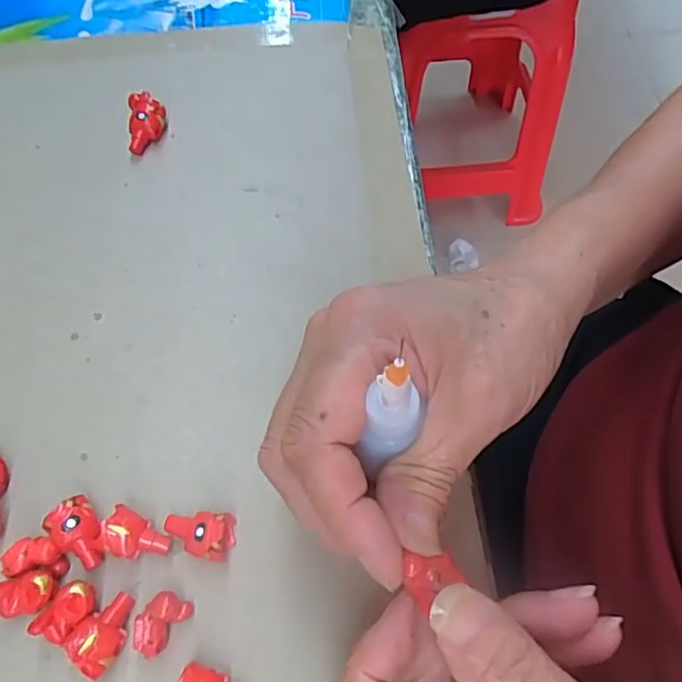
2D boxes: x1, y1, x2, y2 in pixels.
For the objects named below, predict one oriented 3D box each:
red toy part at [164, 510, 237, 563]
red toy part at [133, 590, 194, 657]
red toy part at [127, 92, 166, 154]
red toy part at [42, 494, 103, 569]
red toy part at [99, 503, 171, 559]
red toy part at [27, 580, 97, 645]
[{"bbox_3d":[-0.052,0.071,0.215,0.029,0.013,0.017,7,63,3],"label":"red toy part"},{"bbox_3d":[-0.063,0.098,0.203,0.014,0.012,0.019,23,65,11],"label":"red toy part"},{"bbox_3d":[-0.102,-0.116,0.309,0.019,0.016,0.032,-6,63,-3],"label":"red toy part"},{"bbox_3d":[-0.096,0.071,0.215,0.016,0.012,0.025,-32,67,-15],"label":"red toy part"},{"bbox_3d":[-0.075,0.072,0.213,0.022,0.013,0.015,24,65,12],"label":"red toy part"},{"bbox_3d":[-0.094,0.094,0.204,0.015,0.012,0.020,20,64,10],"label":"red toy part"}]

